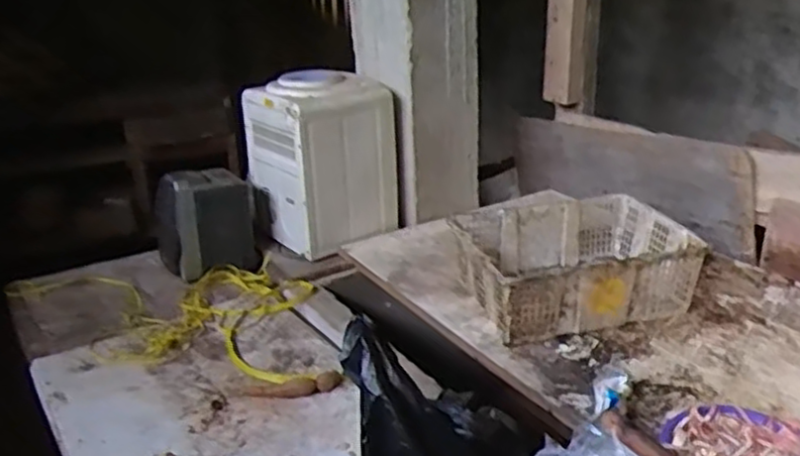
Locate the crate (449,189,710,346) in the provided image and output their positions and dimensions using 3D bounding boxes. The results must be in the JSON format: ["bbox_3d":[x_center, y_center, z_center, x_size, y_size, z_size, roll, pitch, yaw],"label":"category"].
[{"bbox_3d":[0.376,0.069,1.589,0.467,0.138,0.358,-8,23,-13],"label":"crate"}]

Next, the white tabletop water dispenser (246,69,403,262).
[{"bbox_3d":[-0.221,-0.175,1.967,0.315,0.453,0.336,-20,28,-37],"label":"white tabletop water dispenser"}]

